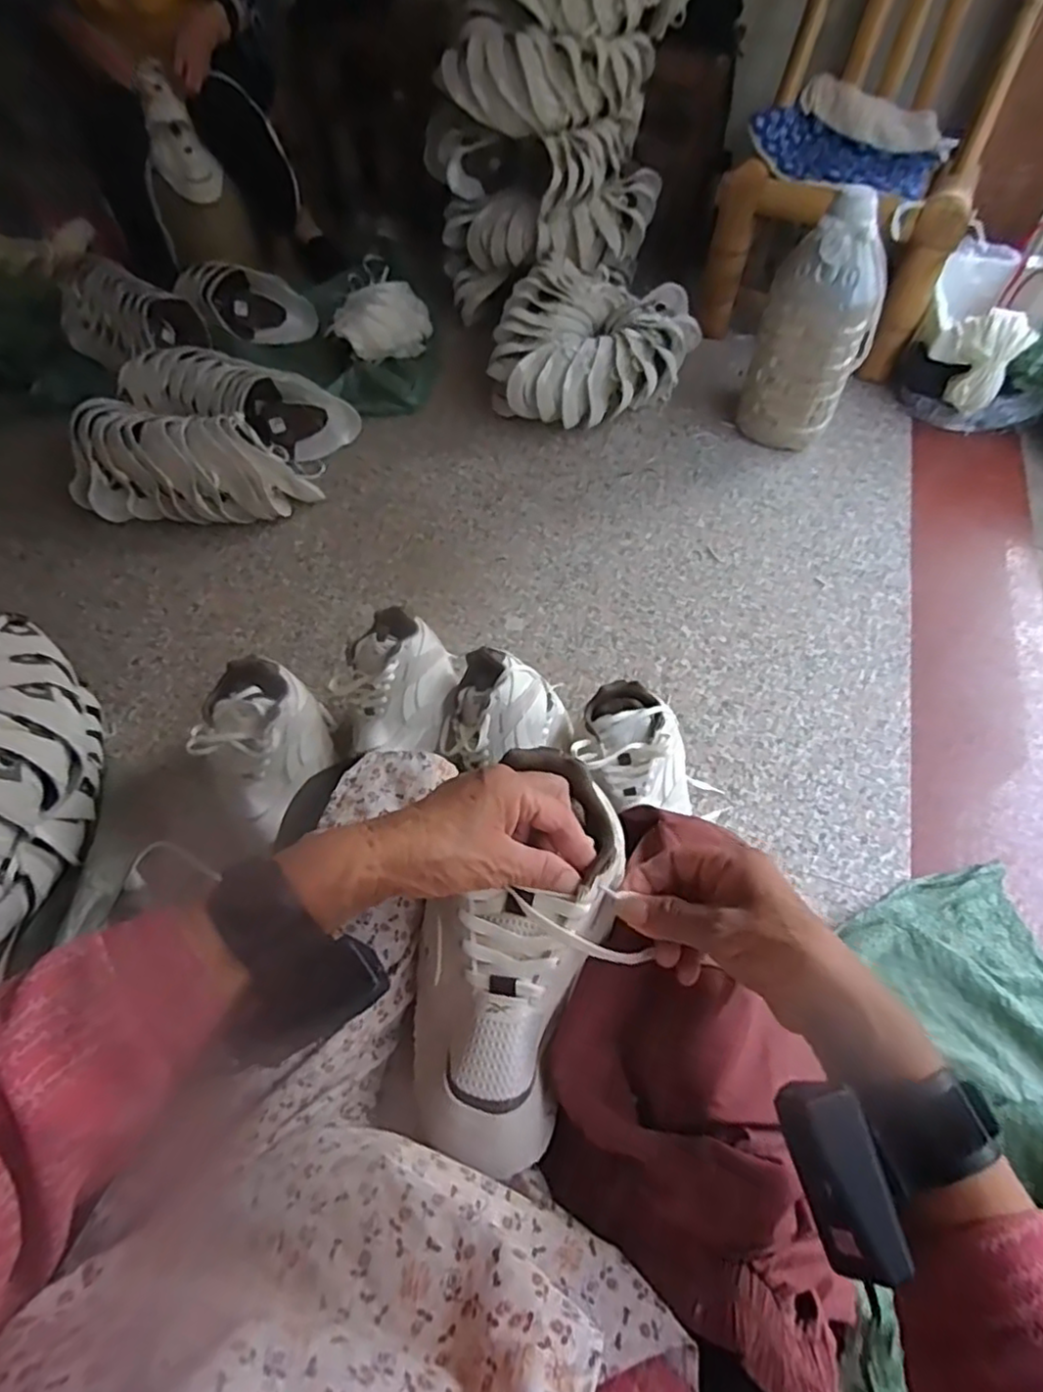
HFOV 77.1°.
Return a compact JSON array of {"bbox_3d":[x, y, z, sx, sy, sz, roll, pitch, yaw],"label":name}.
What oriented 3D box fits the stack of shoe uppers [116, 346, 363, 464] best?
[{"bbox_3d":[-0.557,-0.563,1.276,0.441,0.110,0.169,19,59,11],"label":"stack of shoe uppers"}]

